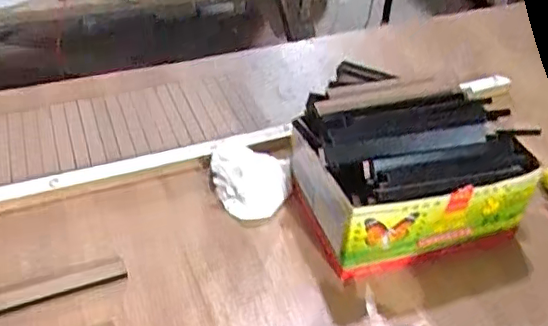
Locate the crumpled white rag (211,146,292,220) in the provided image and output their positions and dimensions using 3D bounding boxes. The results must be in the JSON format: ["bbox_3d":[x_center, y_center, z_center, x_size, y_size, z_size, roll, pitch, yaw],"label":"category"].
[{"bbox_3d":[-0.031,0.018,0.776,0.108,0.036,0.125,-1,39,-6],"label":"crumpled white rag"}]

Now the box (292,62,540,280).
[{"bbox_3d":[0.160,-0.001,0.720,0.235,0.153,0.215,-10,40,-16],"label":"box"}]

